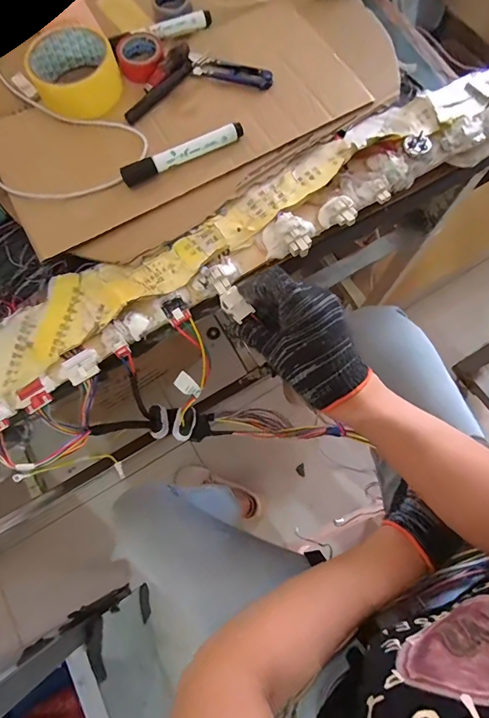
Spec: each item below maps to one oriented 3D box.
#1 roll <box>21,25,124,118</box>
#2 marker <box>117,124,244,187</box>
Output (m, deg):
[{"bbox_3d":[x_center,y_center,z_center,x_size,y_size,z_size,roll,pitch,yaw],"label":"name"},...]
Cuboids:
[{"bbox_3d":[-0.181,-0.311,0.429,0.088,0.039,0.088,-1,74,2],"label":"roll"},{"bbox_3d":[-0.062,-0.207,0.406,0.129,0.021,0.014,-27,75,-6],"label":"marker"}]

